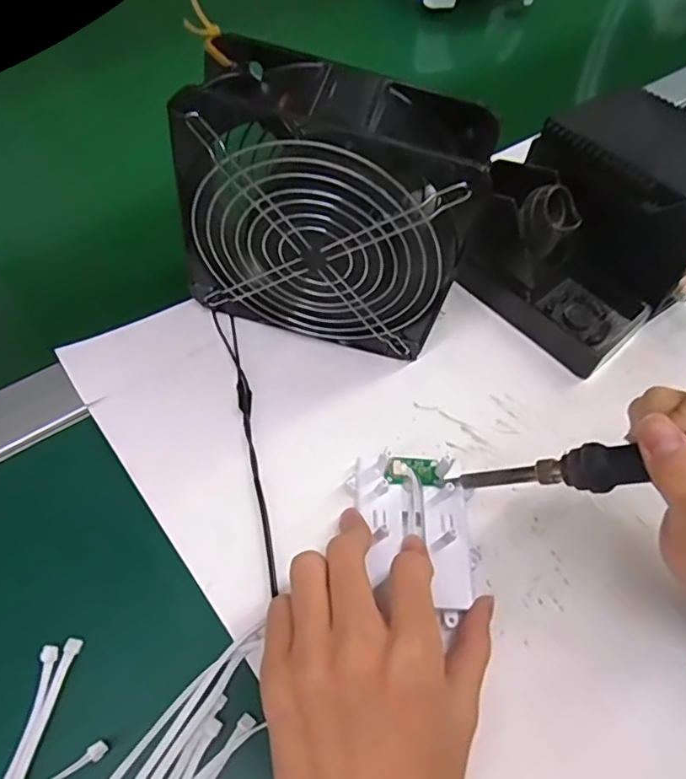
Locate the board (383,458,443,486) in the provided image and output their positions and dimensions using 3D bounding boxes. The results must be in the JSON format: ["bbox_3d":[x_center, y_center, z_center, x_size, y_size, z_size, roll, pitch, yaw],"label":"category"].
[{"bbox_3d":[0.039,0.045,0.320,0.031,0.004,0.017,0,59,-11],"label":"board"}]

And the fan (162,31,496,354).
[{"bbox_3d":[-0.008,-0.090,0.325,0.151,0.152,0.057,14,57,2],"label":"fan"}]

